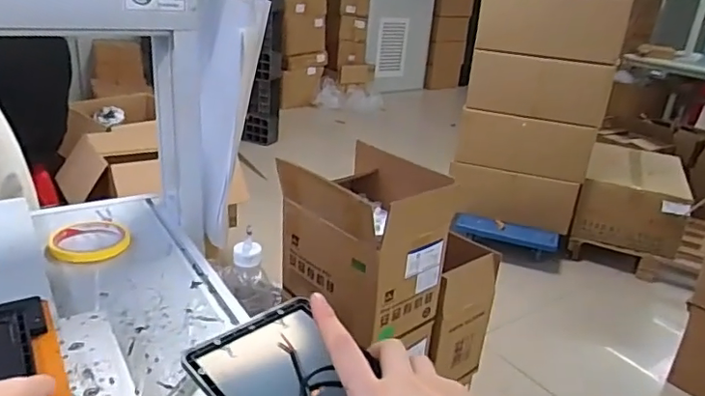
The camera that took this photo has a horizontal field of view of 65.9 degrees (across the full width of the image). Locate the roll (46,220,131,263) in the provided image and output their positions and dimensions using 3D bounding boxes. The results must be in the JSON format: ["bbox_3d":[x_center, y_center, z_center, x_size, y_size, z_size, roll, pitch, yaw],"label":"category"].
[{"bbox_3d":[-0.325,0.049,0.673,0.092,0.009,0.099,-7,26,-25],"label":"roll"}]

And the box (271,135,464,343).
[{"bbox_3d":[0.028,0.086,1.214,0.254,0.311,0.331,-16,31,-40],"label":"box"}]

